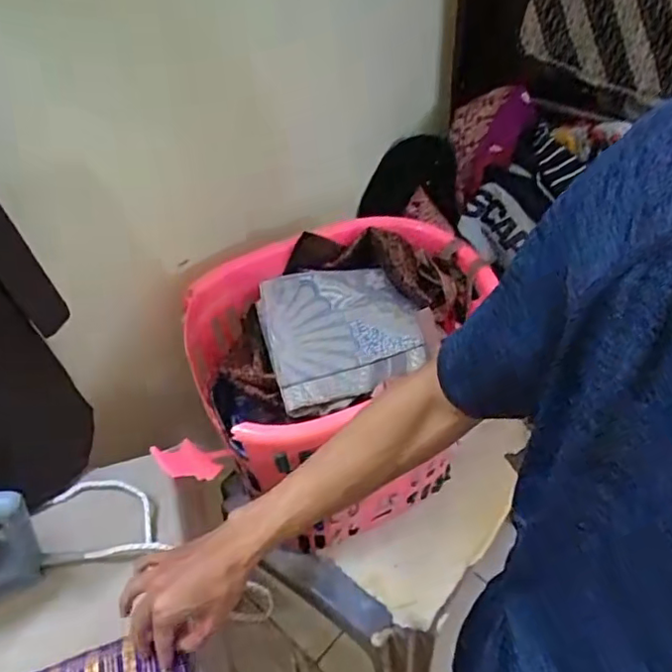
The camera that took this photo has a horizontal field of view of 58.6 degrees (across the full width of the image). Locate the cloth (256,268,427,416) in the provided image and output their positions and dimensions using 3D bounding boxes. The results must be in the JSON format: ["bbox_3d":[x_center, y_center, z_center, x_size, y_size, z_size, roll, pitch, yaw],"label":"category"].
[{"bbox_3d":[0.005,-0.012,0.871,0.212,0.041,0.241,-13,47,-7],"label":"cloth"}]

